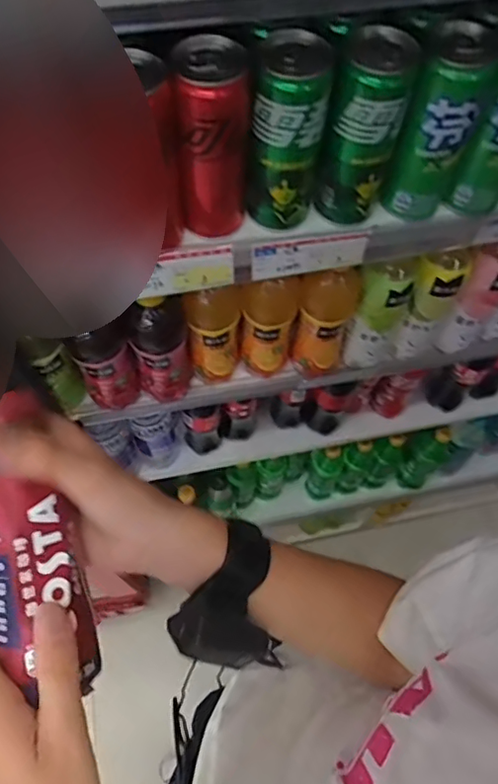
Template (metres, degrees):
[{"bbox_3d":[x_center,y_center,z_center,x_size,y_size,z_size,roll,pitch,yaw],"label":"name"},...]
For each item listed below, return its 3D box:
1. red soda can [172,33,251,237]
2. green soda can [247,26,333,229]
[{"bbox_3d":[-0.028,-0.192,0.440,0.054,0.139,0.053,1,62,-1],"label":"red soda can"},{"bbox_3d":[0.032,-0.202,0.446,0.050,0.139,0.055,1,62,-1],"label":"green soda can"}]

